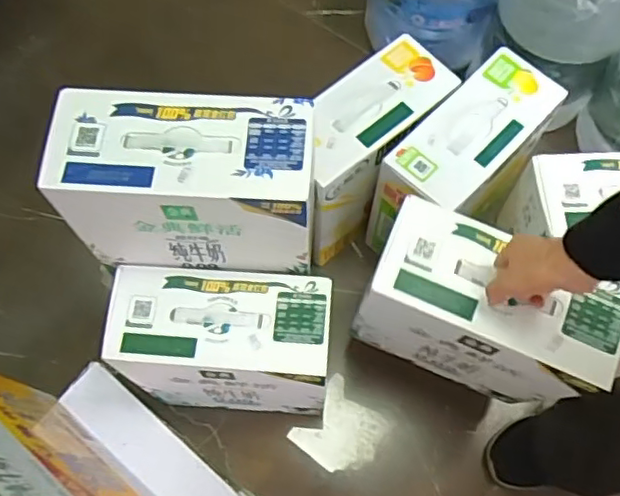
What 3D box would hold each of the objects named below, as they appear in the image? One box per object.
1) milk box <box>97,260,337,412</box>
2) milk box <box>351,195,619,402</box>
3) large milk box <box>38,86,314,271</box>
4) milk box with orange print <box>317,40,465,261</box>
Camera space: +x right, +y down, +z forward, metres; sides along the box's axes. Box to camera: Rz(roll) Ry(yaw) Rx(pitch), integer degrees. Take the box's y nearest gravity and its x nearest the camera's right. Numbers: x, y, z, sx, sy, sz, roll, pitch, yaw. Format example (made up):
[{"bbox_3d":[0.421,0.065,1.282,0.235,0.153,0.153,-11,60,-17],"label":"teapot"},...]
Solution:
[{"bbox_3d":[-0.105,0.145,0.869,0.262,0.316,0.137,3,69,3],"label":"milk box"},{"bbox_3d":[0.205,0.082,0.757,0.266,0.262,0.122,21,71,10],"label":"milk box"},{"bbox_3d":[-0.127,-0.067,0.692,0.266,0.187,0.131,1,68,3],"label":"large milk box"},{"bbox_3d":[0.082,-0.137,0.973,0.273,0.288,0.117,-41,73,-13],"label":"milk box with orange print"}]

